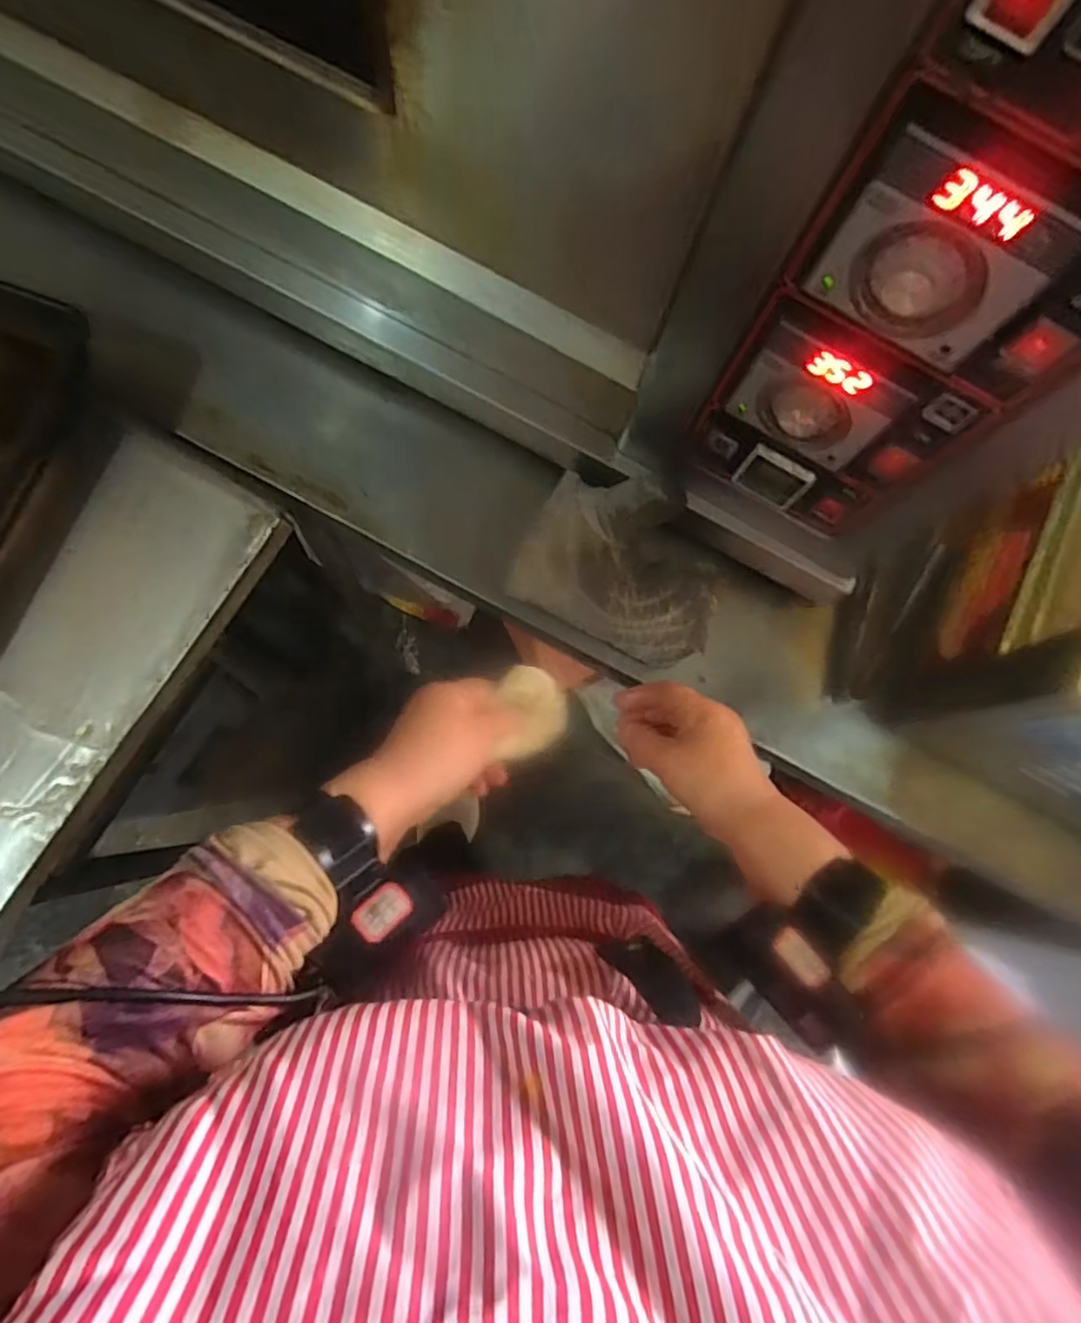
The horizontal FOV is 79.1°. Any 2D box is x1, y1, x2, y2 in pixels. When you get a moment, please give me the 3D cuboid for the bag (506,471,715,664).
[{"bbox_3d":[0.075,-0.082,0.585,0.177,0.079,0.132,25,77,7],"label":"bag"}]

